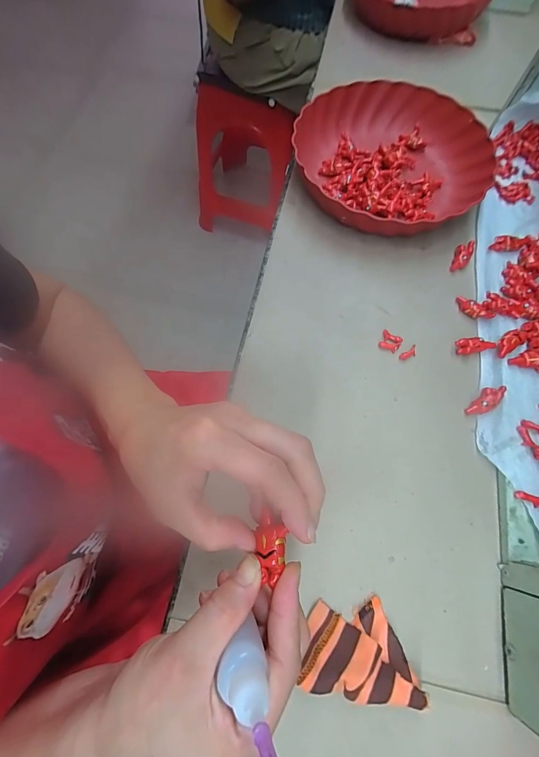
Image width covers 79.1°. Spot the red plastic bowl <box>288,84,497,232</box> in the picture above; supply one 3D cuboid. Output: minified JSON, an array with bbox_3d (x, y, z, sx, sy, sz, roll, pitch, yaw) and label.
[{"bbox_3d":[0.150,-0.281,0.421,0.234,0.048,0.222,0,69,-1],"label":"red plastic bowl"}]

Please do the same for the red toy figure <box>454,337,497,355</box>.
[{"bbox_3d":[0.224,-0.036,0.354,0.039,0.012,0.015,-9,69,-4],"label":"red toy figure"}]

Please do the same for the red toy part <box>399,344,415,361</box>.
[{"bbox_3d":[0.150,-0.026,0.351,0.021,0.006,0.009,-32,73,-10],"label":"red toy part"}]

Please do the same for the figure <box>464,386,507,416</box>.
[{"bbox_3d":[0.218,0.023,0.329,0.043,0.008,0.018,-40,74,5],"label":"figure"}]

